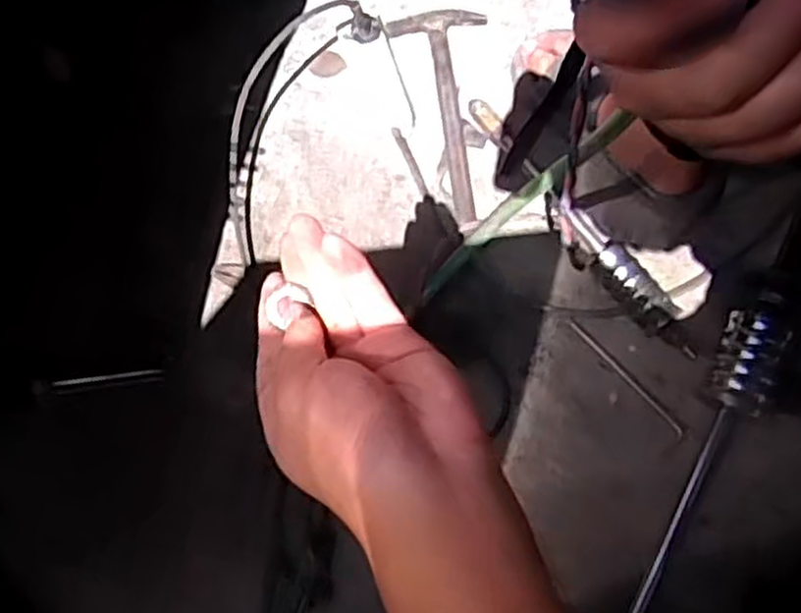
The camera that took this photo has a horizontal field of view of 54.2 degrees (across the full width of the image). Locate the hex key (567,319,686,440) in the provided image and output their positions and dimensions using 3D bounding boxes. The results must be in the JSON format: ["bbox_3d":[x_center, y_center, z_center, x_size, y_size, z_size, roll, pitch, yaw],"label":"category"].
[{"bbox_3d":[0.249,0.078,0.861,0.011,0.005,0.172,-41,79,-6],"label":"hex key"}]

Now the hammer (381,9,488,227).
[{"bbox_3d":[0.041,-0.230,0.939,0.114,0.030,0.287,0,78,3],"label":"hammer"}]

